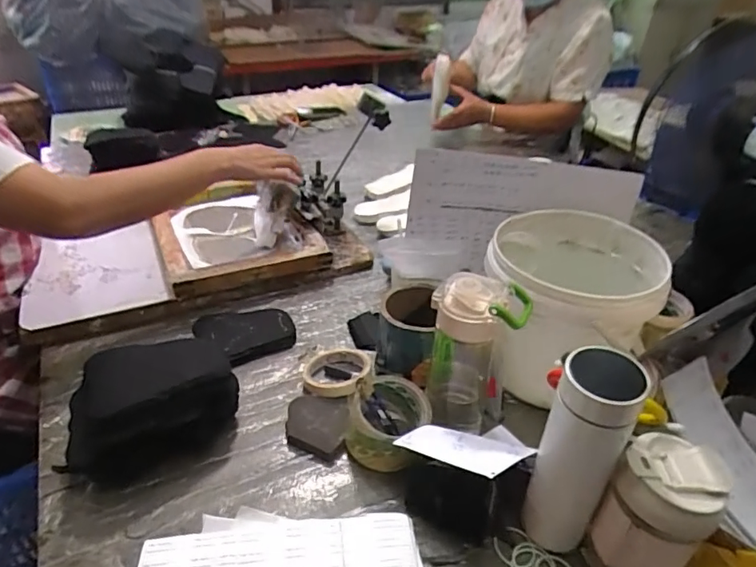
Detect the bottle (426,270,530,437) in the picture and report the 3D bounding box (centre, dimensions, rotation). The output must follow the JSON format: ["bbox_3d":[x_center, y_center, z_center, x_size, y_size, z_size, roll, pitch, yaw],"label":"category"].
[{"bbox_3d":[0.108,0.086,0.592,0.095,0.213,0.094,6,35,9],"label":"bottle"}]

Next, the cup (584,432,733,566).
[{"bbox_3d":[0.246,0.216,0.462,0.086,0.151,0.075,23,40,30],"label":"cup"}]

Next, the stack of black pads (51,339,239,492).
[{"bbox_3d":[-0.259,0.144,0.590,0.187,0.106,0.119,-8,35,-12],"label":"stack of black pads"}]

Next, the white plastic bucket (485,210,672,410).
[{"bbox_3d":[0.242,0.036,0.678,0.203,0.193,0.203,0,34,0],"label":"white plastic bucket"}]

